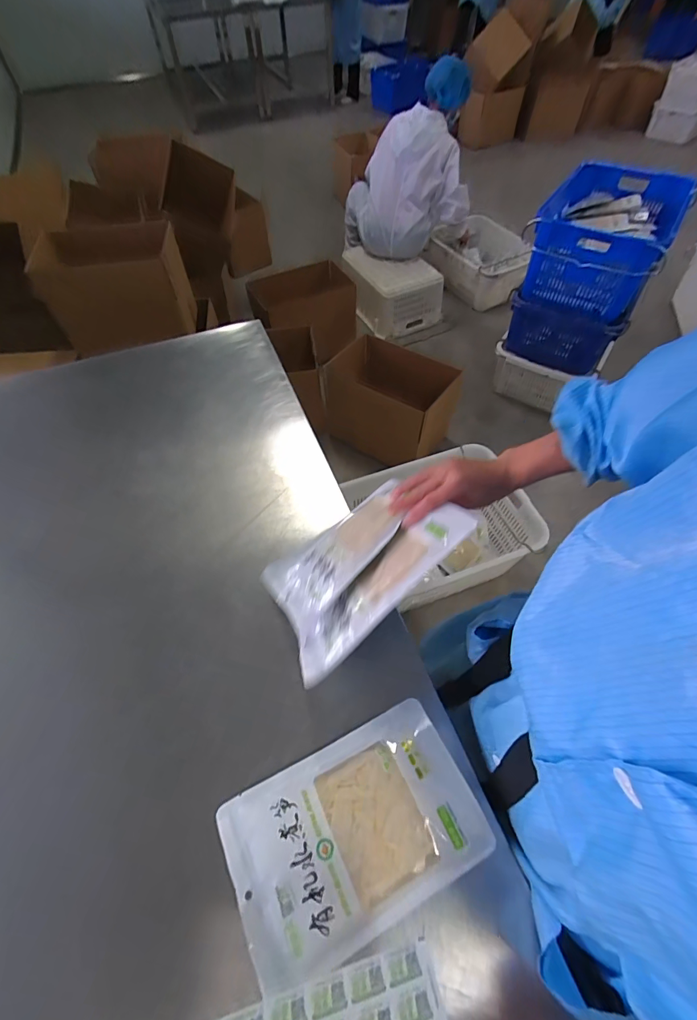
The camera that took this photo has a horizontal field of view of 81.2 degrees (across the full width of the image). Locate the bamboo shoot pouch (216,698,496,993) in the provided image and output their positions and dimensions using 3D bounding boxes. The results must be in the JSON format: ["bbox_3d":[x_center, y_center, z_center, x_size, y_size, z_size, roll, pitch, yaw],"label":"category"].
[{"bbox_3d":[0.004,0.333,0.424,0.252,0.034,0.162,-23,59,-13],"label":"bamboo shoot pouch"}]

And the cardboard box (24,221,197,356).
[{"bbox_3d":[-0.812,-0.781,1.456,0.467,0.325,0.359,-19,59,-11],"label":"cardboard box"}]

